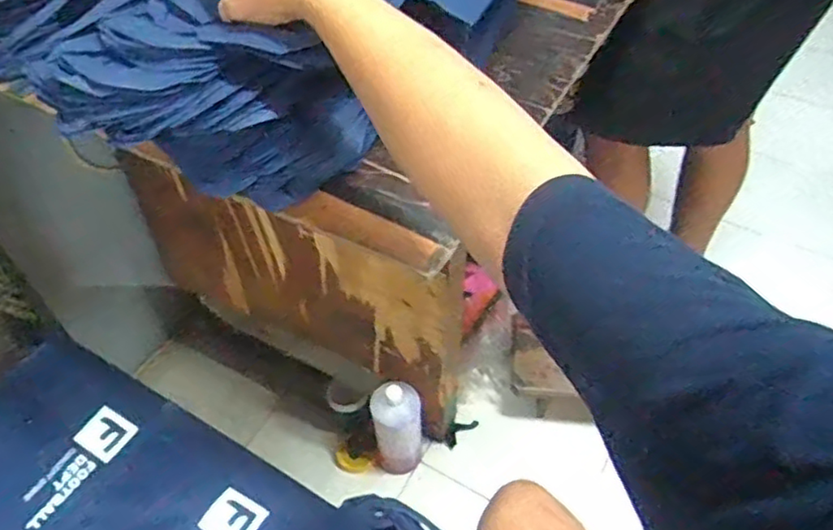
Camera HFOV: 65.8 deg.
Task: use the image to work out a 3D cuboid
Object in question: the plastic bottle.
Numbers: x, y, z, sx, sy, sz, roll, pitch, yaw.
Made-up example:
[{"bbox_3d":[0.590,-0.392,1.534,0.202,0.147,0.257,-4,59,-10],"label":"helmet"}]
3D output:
[{"bbox_3d":[-0.034,0.286,1.134,0.083,0.242,0.066,-7,51,-5],"label":"plastic bottle"}]

